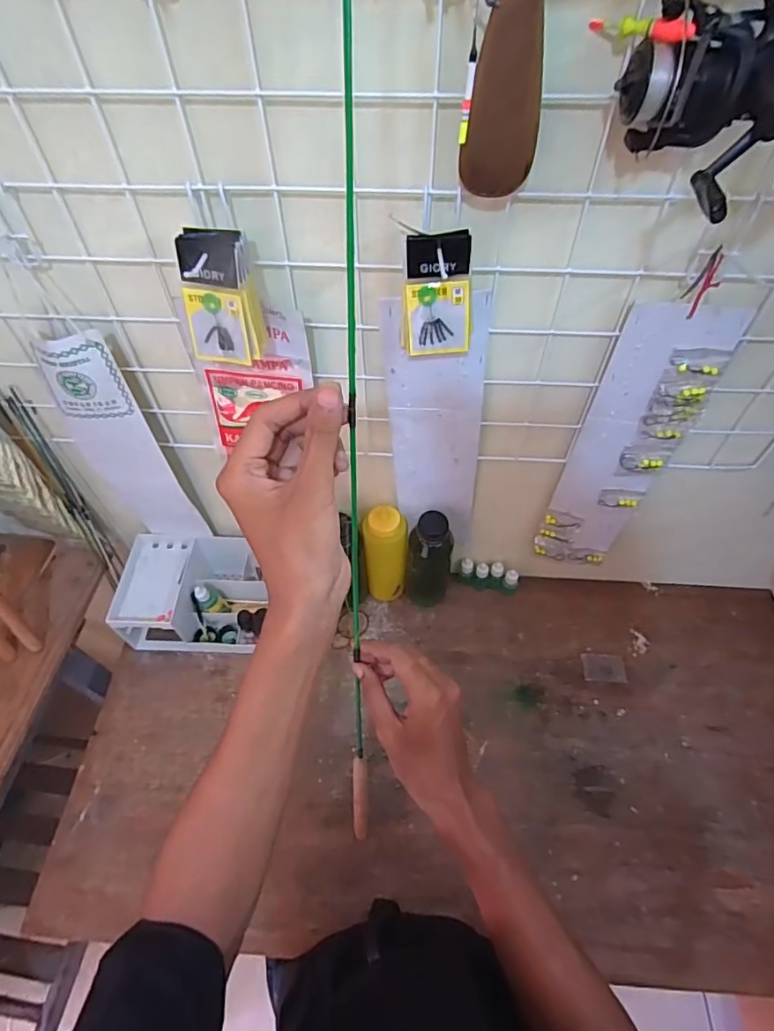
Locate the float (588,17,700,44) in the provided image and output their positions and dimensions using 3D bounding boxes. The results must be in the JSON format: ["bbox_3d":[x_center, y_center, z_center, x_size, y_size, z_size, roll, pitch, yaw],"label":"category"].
[{"bbox_3d":[0.149,-0.286,0.315,0.013,0.014,0.064,-31,59,-20],"label":"float"}]

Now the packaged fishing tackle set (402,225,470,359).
[{"bbox_3d":[0.042,-0.180,0.444,0.058,0.093,0.030,4,54,3],"label":"packaged fishing tackle set"}]

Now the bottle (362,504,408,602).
[{"bbox_3d":[-0.001,0.061,0.789,0.060,0.192,0.054,1,54,2],"label":"bottle"}]

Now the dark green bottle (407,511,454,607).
[{"bbox_3d":[0.060,0.068,0.781,0.066,0.189,0.053,8,55,7],"label":"dark green bottle"}]

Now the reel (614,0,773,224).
[{"bbox_3d":[0.173,-0.246,0.296,0.094,0.119,0.111,17,56,12],"label":"reel"}]

